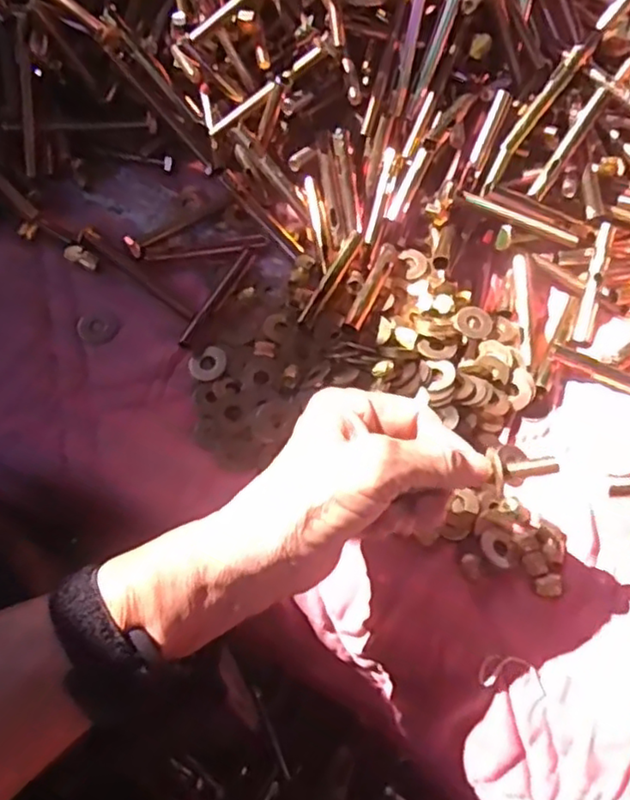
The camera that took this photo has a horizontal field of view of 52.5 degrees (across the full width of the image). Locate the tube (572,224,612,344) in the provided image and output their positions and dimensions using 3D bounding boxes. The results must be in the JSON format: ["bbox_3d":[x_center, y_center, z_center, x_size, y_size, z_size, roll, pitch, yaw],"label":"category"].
[{"bbox_3d":[0.189,-0.079,0.431,0.012,0.012,0.087,15,83,6],"label":"tube"}]

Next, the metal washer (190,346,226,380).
[{"bbox_3d":[-0.067,-0.022,0.404,0.024,0.004,0.019,-30,79,-7],"label":"metal washer"}]

